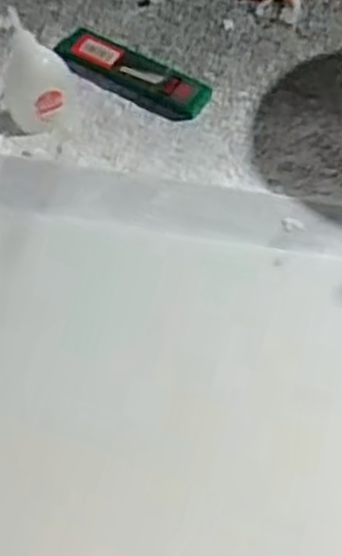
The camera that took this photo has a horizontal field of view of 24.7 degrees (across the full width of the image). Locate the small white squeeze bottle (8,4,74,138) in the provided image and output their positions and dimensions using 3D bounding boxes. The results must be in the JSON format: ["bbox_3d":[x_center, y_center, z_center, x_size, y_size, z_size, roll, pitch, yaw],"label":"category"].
[{"bbox_3d":[-0.088,-0.134,0.498,0.044,0.088,0.030,-17,62,-5],"label":"small white squeeze bottle"}]

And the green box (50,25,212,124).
[{"bbox_3d":[-0.028,-0.141,0.543,0.117,0.012,0.033,29,67,18],"label":"green box"}]

